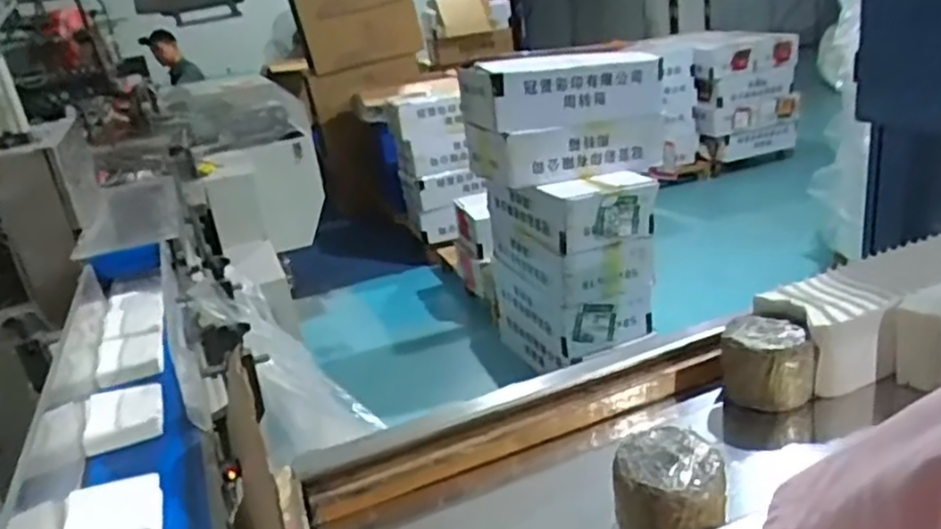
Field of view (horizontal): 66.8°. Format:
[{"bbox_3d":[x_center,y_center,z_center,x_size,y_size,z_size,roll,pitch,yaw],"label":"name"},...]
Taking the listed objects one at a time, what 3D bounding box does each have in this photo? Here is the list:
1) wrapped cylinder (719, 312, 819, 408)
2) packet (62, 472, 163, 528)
[{"bbox_3d":[0.321,0.106,0.779,0.096,0.074,0.078,-3,22,11],"label":"wrapped cylinder"},{"bbox_3d":[-0.382,0.270,0.756,0.096,0.035,0.110,-16,23,-19],"label":"packet"}]

